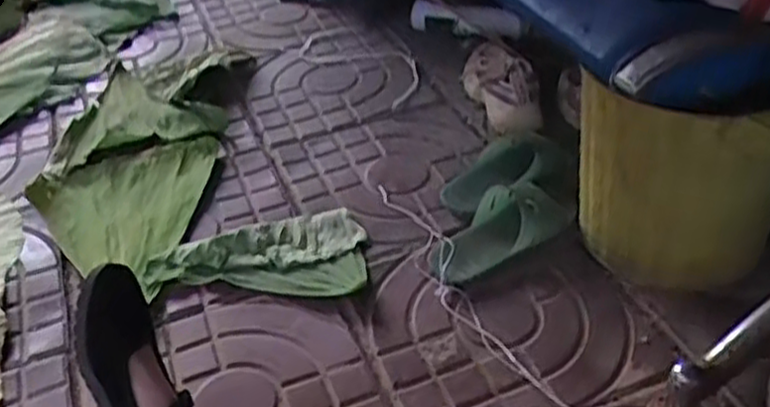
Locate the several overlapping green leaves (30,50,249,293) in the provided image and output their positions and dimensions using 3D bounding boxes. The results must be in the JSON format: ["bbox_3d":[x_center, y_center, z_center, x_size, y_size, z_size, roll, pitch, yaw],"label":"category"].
[{"bbox_3d":[-0.381,-0.097,1.193,0.255,0.035,0.551,-1,38,3],"label":"several overlapping green leaves"}]

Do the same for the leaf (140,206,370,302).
[{"bbox_3d":[-0.161,0.064,0.986,0.268,0.019,0.141,-3,38,1],"label":"leaf"}]

